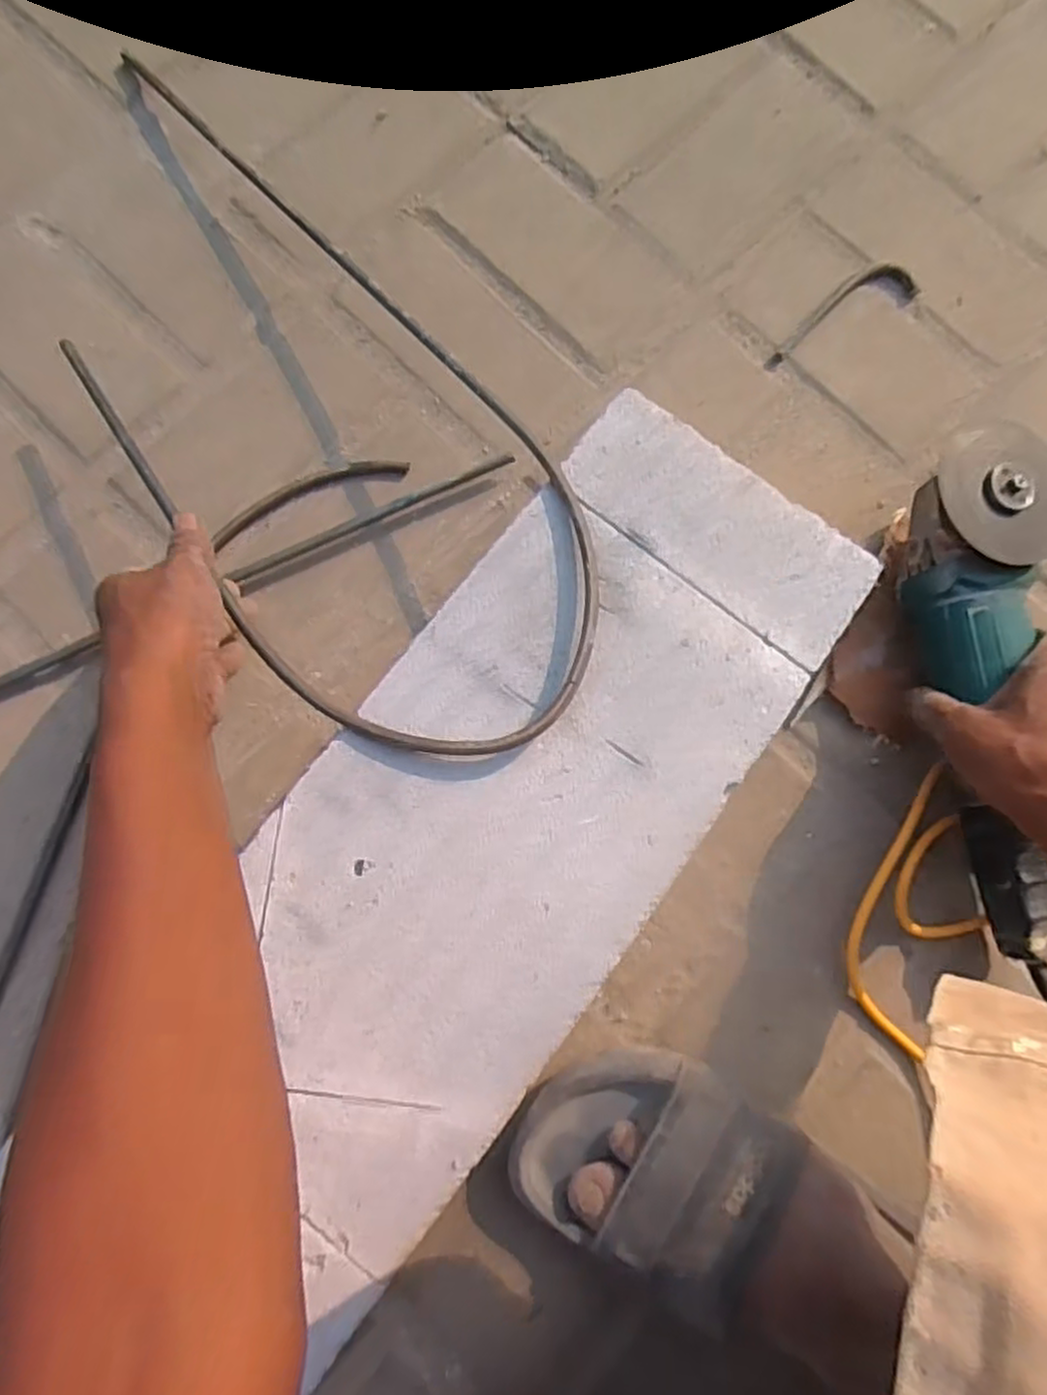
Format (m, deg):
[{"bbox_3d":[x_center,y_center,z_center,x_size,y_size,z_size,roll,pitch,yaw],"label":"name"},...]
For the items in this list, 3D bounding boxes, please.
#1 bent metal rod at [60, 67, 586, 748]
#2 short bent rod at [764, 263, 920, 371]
[{"bbox_3d":[-0.152,-0.200,0.468,0.212,0.062,0.547,-34,83,-5],"label":"bent metal rod"},{"bbox_3d":[0.241,-0.300,0.564,0.137,0.008,0.038,-27,83,-5],"label":"short bent rod"}]

